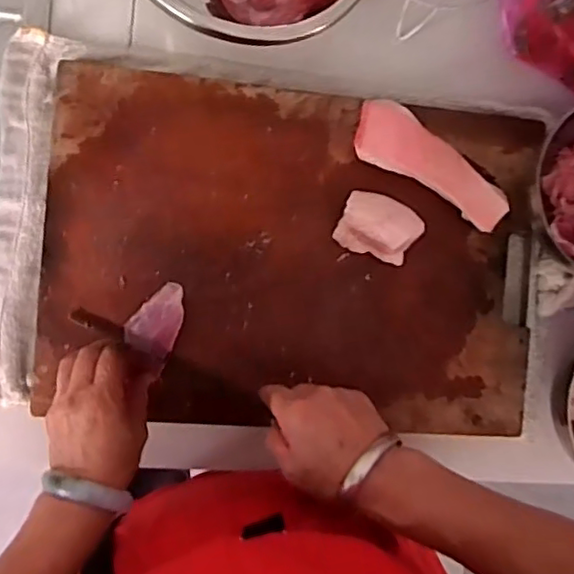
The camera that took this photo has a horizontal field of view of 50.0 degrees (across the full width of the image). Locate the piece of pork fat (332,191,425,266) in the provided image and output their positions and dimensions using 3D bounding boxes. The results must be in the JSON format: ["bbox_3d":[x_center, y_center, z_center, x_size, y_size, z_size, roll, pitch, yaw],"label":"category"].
[{"bbox_3d":[0.083,-0.052,0.542,0.070,0.029,0.052,19,87,-9],"label":"piece of pork fat"}]

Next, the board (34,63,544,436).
[{"bbox_3d":[0.015,-0.025,0.546,0.447,0.040,0.298,5,96,-6],"label":"board"}]

